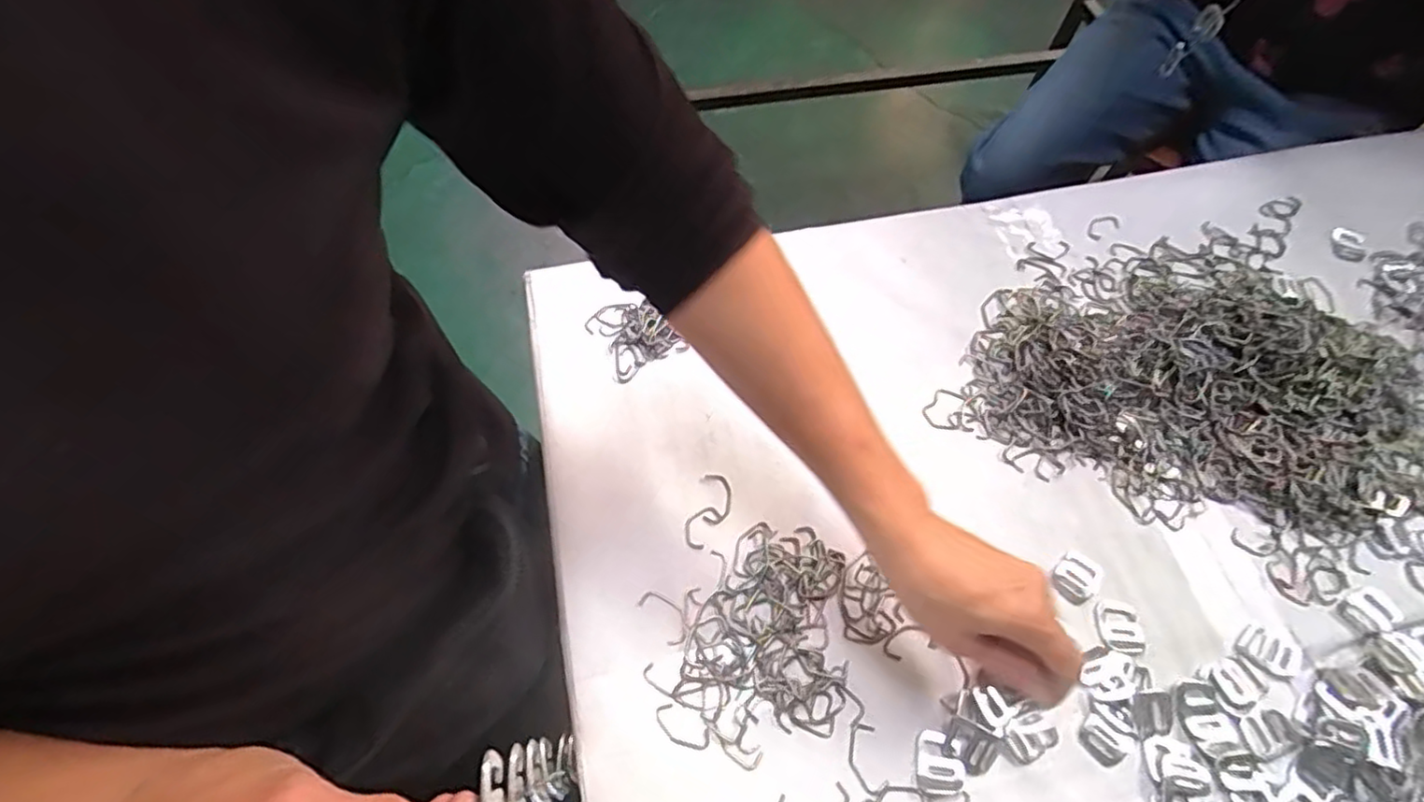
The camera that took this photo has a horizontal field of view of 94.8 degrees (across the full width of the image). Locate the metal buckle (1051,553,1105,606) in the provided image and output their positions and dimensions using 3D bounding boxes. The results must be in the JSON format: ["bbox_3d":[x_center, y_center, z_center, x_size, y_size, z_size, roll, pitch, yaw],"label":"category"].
[{"bbox_3d":[0.250,0.121,0.448,0.036,0.004,0.027,-41,71,-20],"label":"metal buckle"}]

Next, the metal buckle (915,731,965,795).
[{"bbox_3d":[0.138,0.218,0.394,0.027,0.004,0.033,10,62,3],"label":"metal buckle"}]

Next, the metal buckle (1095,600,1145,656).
[{"bbox_3d":[0.272,0.151,0.436,0.027,0.004,0.034,2,62,-1],"label":"metal buckle"}]

